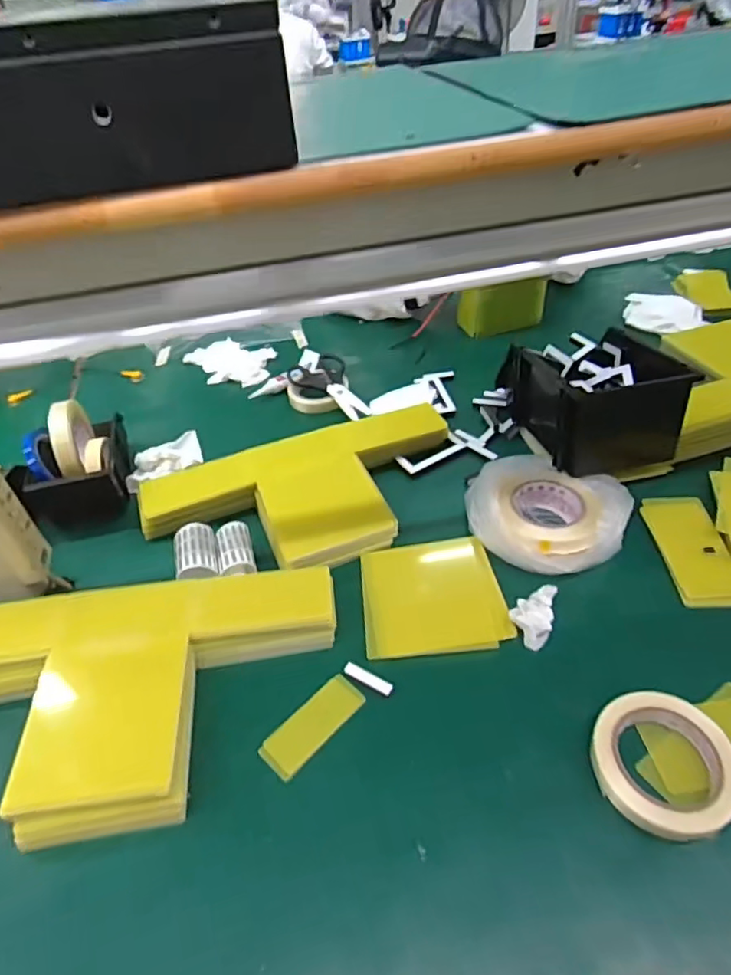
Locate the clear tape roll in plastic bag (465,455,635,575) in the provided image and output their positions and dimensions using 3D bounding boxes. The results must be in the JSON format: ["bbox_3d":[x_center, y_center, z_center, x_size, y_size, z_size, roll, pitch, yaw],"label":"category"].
[{"bbox_3d":[0.214,0.026,0.678,0.177,0.064,0.159,-2,42,4],"label":"clear tape roll in plastic bag"}]

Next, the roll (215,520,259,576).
[{"bbox_3d":[-0.152,0.081,0.681,0.040,0.041,0.073,-14,43,-9],"label":"roll"}]

